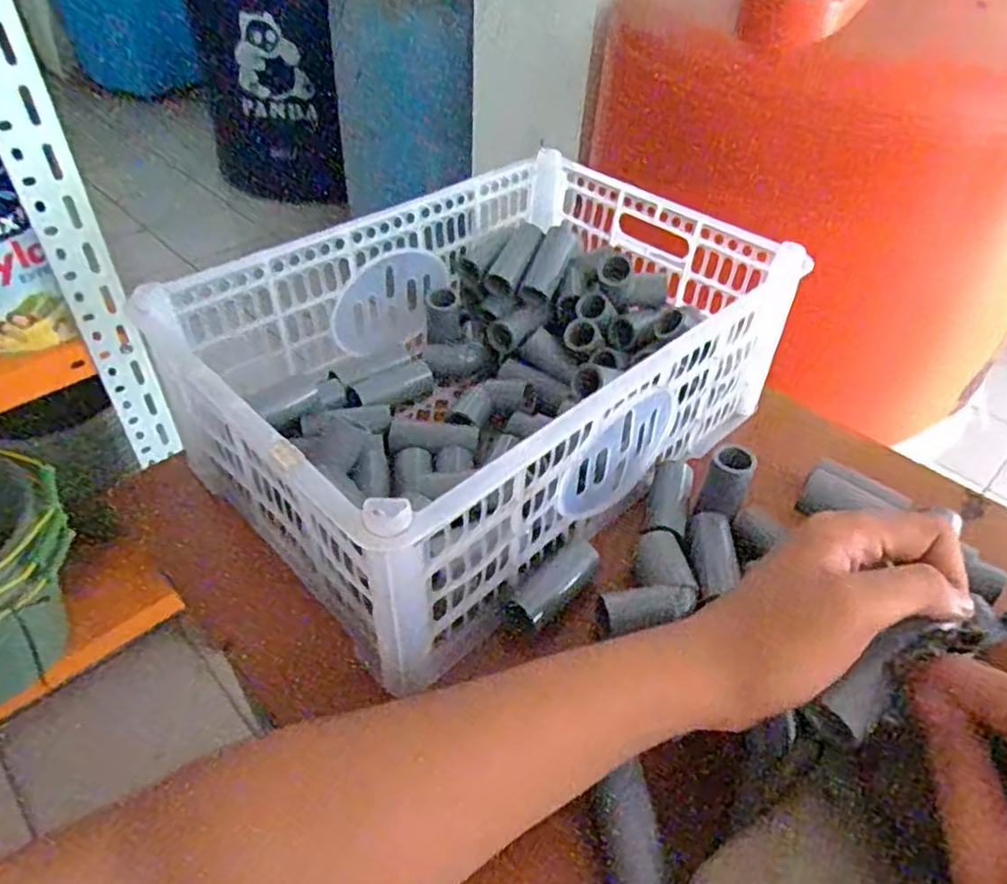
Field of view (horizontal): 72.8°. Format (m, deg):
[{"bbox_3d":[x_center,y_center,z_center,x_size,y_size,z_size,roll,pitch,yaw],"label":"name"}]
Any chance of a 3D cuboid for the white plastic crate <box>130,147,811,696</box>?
[{"bbox_3d":[-0.006,-0.062,0.517,0.393,0.139,0.263,-33,54,-32],"label":"white plastic crate"}]

